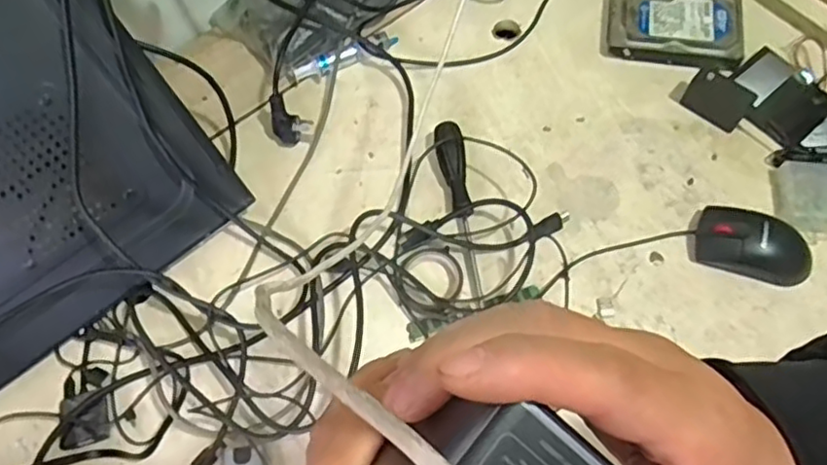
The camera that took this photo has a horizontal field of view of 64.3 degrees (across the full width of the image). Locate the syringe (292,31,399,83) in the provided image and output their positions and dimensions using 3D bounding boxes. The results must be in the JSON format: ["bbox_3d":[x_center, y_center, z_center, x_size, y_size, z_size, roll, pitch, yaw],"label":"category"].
[{"bbox_3d":[-0.075,-0.201,0.745,0.128,0.027,0.023,-24,67,-9],"label":"syringe"}]

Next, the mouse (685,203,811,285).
[{"bbox_3d":[0.337,0.012,0.650,0.114,0.032,0.062,20,68,10],"label":"mouse"}]

